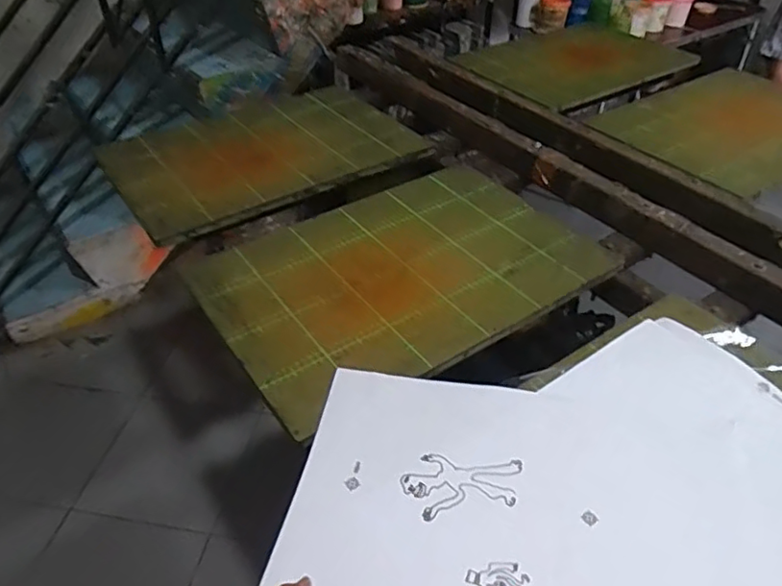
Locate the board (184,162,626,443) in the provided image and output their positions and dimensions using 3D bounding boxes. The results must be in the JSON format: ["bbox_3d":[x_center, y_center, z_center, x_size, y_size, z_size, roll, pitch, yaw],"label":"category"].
[{"bbox_3d":[0.022,-0.046,0.935,0.575,0.021,0.392,-22,45,-23],"label":"board"}]

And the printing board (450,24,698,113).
[{"bbox_3d":[0.473,-0.636,1.623,0.603,0.036,0.446,-22,45,-23],"label":"printing board"}]

